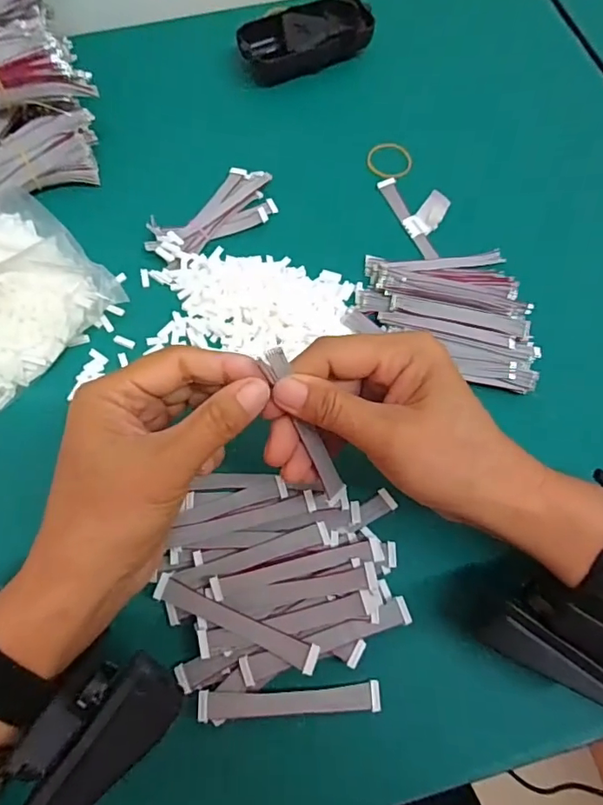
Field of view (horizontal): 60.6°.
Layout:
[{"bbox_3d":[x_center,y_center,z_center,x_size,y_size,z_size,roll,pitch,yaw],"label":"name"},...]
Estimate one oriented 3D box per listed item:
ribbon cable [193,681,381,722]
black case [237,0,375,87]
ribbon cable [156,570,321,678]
[{"bbox_3d":[-0.005,0.148,0.256,0.088,0.006,0.013,-1,67,-3],"label":"ribbon cable"},{"bbox_3d":[0.005,-0.299,0.428,0.107,0.035,0.043,-20,70,-8],"label":"black case"},{"bbox_3d":[-0.034,0.110,0.260,0.088,0.009,0.012,23,68,7],"label":"ribbon cable"}]

